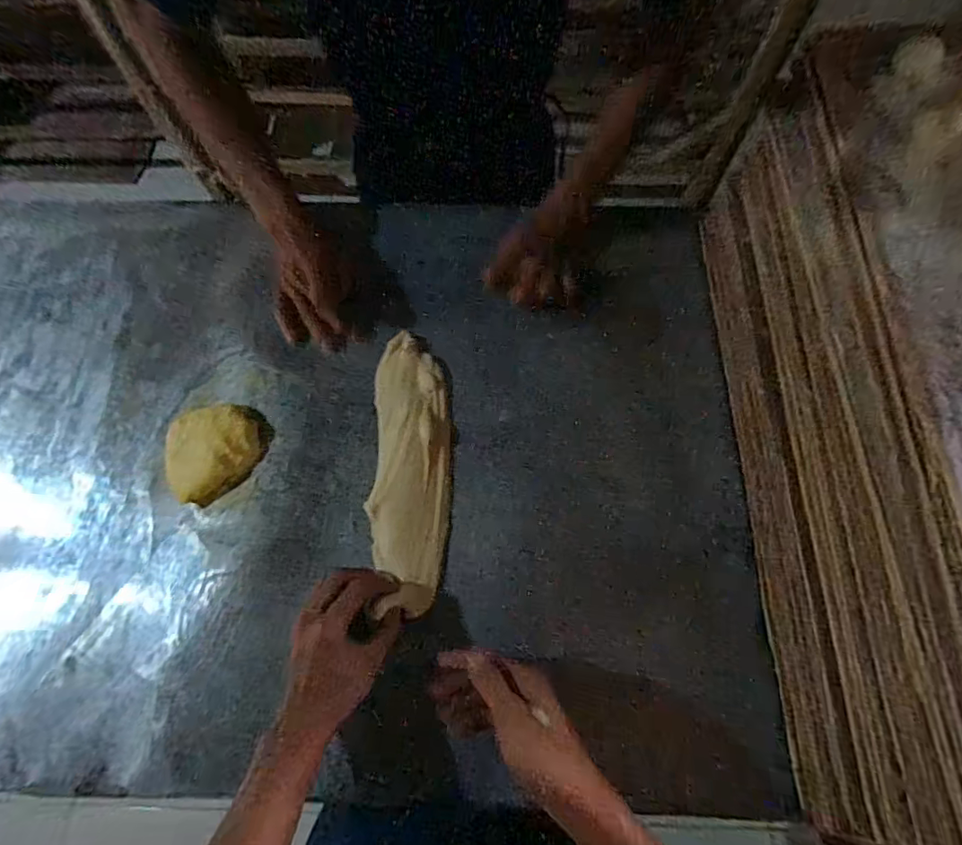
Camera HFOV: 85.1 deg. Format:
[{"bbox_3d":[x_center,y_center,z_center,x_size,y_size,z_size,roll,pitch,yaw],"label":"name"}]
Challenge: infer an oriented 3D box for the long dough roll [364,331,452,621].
[{"bbox_3d":[-0.070,0.040,0.525,0.076,0.023,0.280,-3,69,1],"label":"long dough roll"}]

